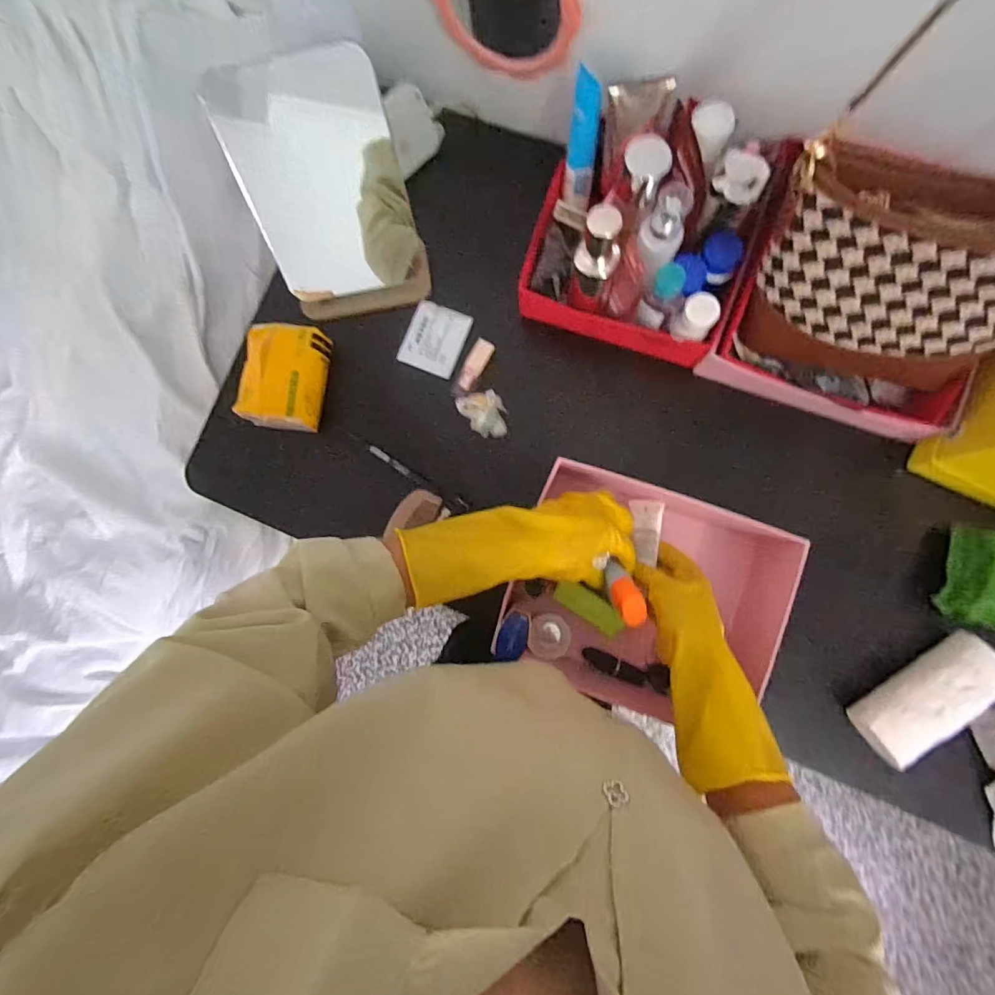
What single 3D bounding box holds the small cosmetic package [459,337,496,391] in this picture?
[{"bbox_3d":[-0.026,-0.161,0.584,0.023,0.022,0.063,28,88,6],"label":"small cosmetic package"}]

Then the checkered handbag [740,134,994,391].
[{"bbox_3d":[0.353,-0.201,0.409,0.232,0.153,0.070,21,66,14],"label":"checkered handbag"}]

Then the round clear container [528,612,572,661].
[{"bbox_3d":[0.058,0.154,0.531,0.048,0.028,0.048,-3,58,5],"label":"round clear container"}]

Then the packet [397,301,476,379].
[{"bbox_3d":[-0.078,-0.200,0.602,0.073,0.010,0.083,23,87,5],"label":"packet"}]

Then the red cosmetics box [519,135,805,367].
[{"bbox_3d":[0.156,-0.275,0.507,0.233,0.171,0.164,21,87,5],"label":"red cosmetics box"}]

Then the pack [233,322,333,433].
[{"bbox_3d":[-0.267,-0.147,0.591,0.101,0.057,0.124,8,86,5],"label":"pack"}]

